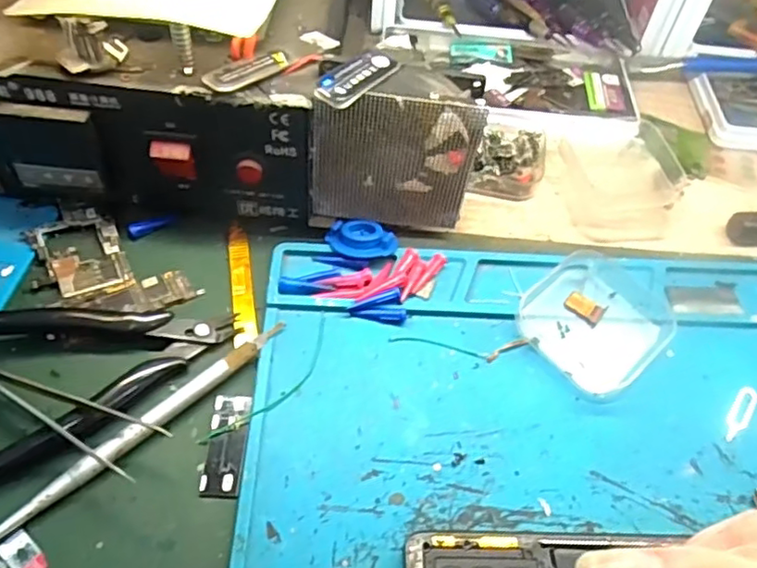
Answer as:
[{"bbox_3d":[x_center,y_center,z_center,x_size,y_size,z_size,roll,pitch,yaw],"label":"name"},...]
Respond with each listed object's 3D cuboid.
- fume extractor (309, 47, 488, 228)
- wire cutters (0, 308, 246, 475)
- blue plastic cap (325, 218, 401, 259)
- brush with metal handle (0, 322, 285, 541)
[{"bbox_3d":[0.007,-0.068,0.315,0.082,0.083,0.036,1,54,-5],"label":"fume extractor"},{"bbox_3d":[-0.126,0.029,0.280,0.118,0.012,0.073,-22,59,-20],"label":"wire cutters"},{"bbox_3d":[-0.009,-0.024,0.327,0.037,0.004,0.025,10,54,2],"label":"blue plastic cap"},{"bbox_3d":[-0.097,0.059,0.261,0.141,0.011,0.010,-37,65,-27],"label":"brush with metal handle"}]

